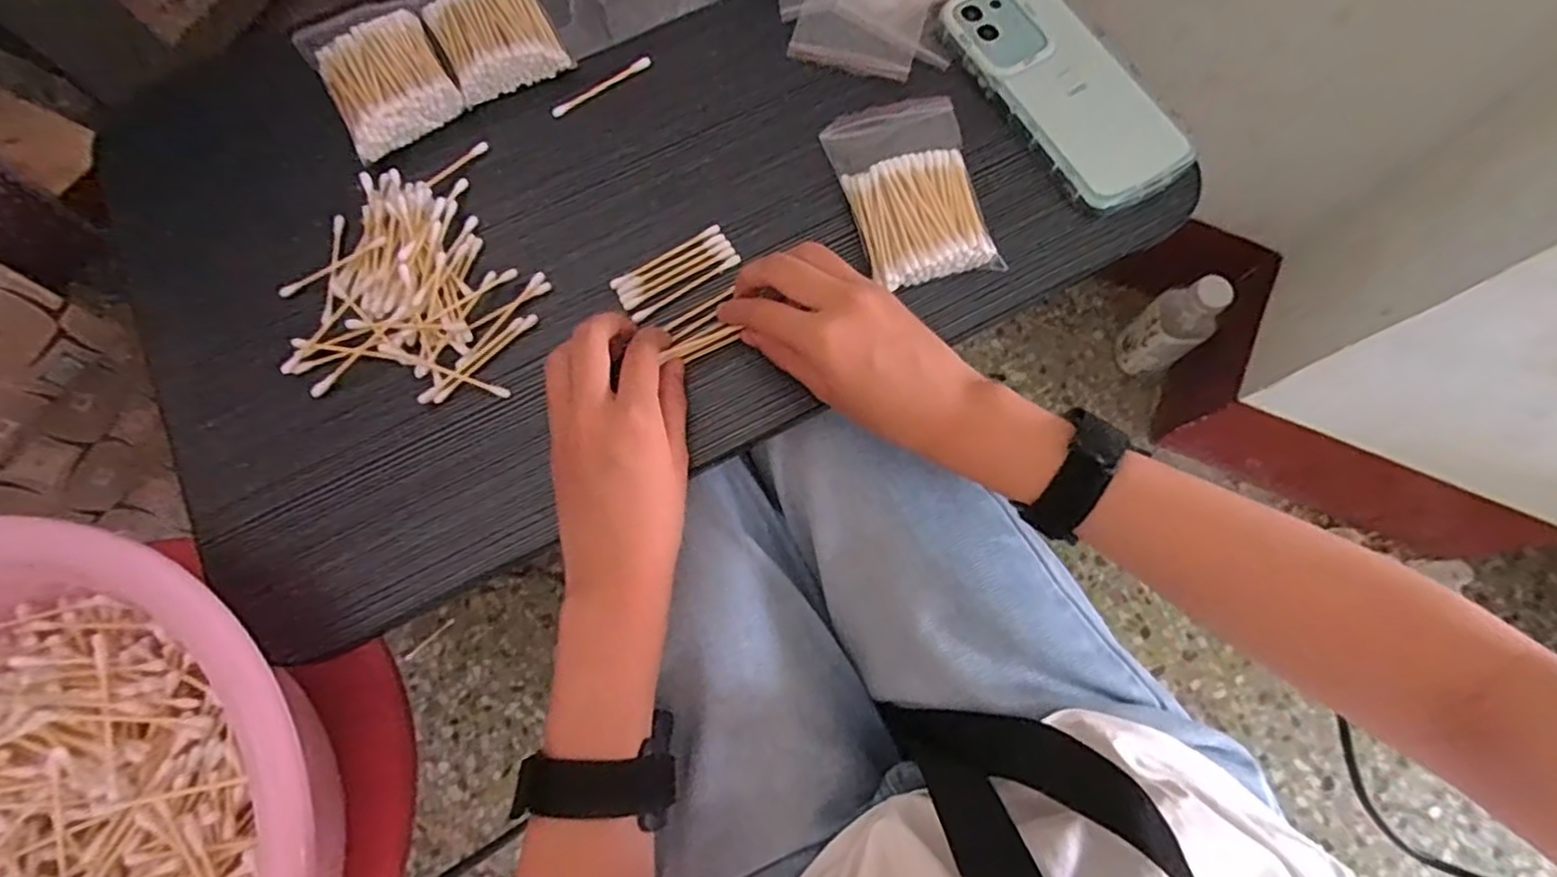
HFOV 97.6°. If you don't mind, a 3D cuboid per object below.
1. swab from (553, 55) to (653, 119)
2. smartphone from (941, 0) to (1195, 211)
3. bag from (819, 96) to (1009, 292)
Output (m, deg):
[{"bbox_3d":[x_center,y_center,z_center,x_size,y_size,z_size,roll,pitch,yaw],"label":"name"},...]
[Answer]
[{"bbox_3d":[-0.109,-0.217,0.421,0.068,0.004,0.006,-34,77,-8],"label":"swab"},{"bbox_3d":[0.171,-0.215,0.408,0.076,0.009,0.171,-32,77,-8],"label":"smartphone"},{"bbox_3d":[0.074,-0.142,0.383,0.073,0.014,0.115,-11,75,-2],"label":"bag"}]

